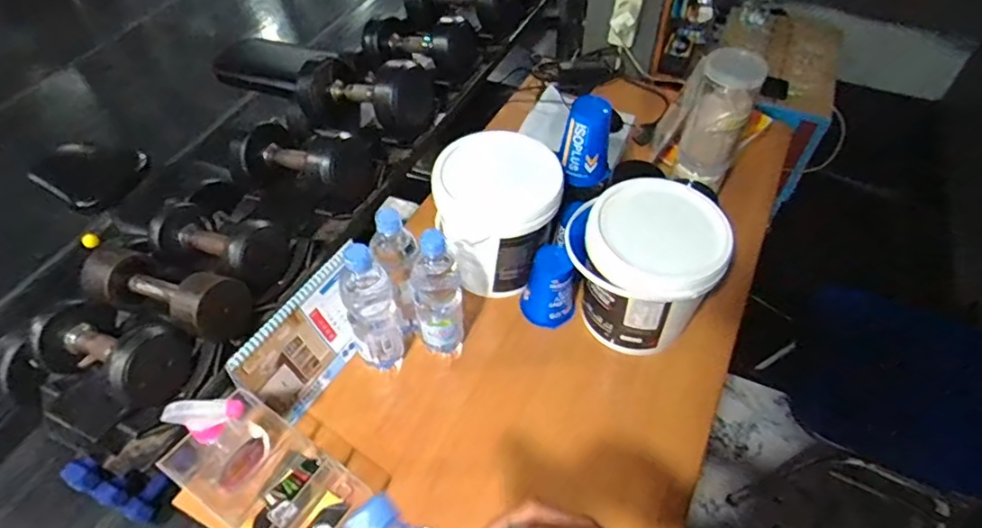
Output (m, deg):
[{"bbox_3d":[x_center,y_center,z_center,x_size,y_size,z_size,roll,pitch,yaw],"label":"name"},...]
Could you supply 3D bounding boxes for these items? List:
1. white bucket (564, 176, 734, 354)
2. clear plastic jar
[{"bbox_3d":[0.226,0.012,0.845,0.204,0.199,0.188,0,51,0],"label":"white bucket"},{"bbox_3d":[0.388,-0.245,0.969,0.091,0.230,0.084,18,53,15],"label":"clear plastic jar"}]

